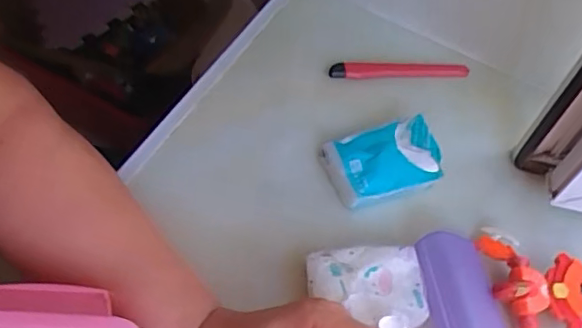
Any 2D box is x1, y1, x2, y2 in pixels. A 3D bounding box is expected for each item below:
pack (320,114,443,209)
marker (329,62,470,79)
[{"bbox_3d":[0.068,-0.002,0.429,0.083,0.021,0.056,-11,59,-12],"label":"pack"},{"bbox_3d":[0.092,-0.080,0.490,0.119,0.008,0.014,-3,58,-7],"label":"marker"}]

